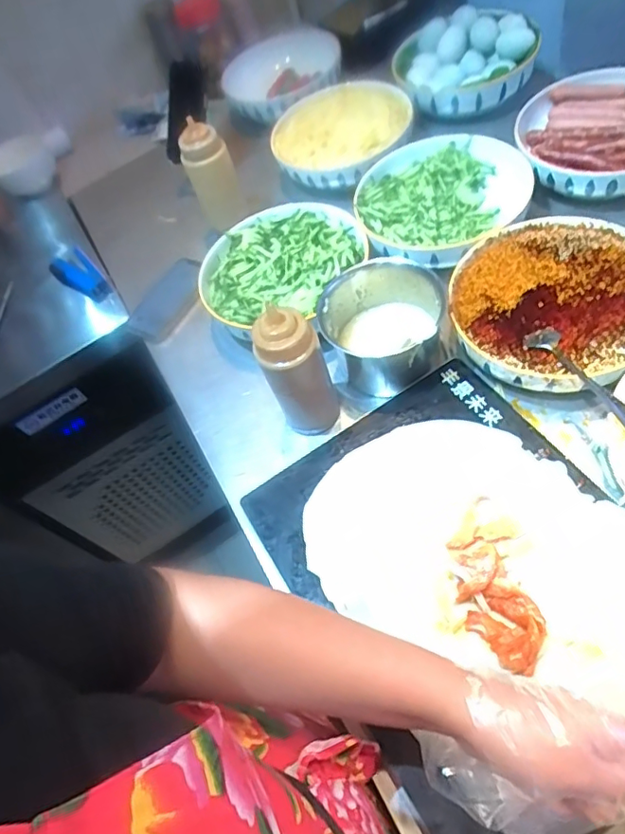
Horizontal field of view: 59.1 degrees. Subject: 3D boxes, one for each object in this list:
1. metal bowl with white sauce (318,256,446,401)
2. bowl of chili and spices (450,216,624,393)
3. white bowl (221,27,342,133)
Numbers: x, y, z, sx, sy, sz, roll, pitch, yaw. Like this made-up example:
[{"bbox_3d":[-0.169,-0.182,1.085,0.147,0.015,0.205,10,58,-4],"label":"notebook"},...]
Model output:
[{"bbox_3d":[0.081,-0.098,0.662,0.136,0.121,0.129,-1,56,2],"label":"metal bowl with white sauce"},{"bbox_3d":[0.272,-0.129,0.623,0.216,0.070,0.233,-1,56,2],"label":"bowl of chili and spices"},{"bbox_3d":[-0.051,-0.685,1.136,0.264,0.101,0.264,-1,56,2],"label":"white bowl"}]

